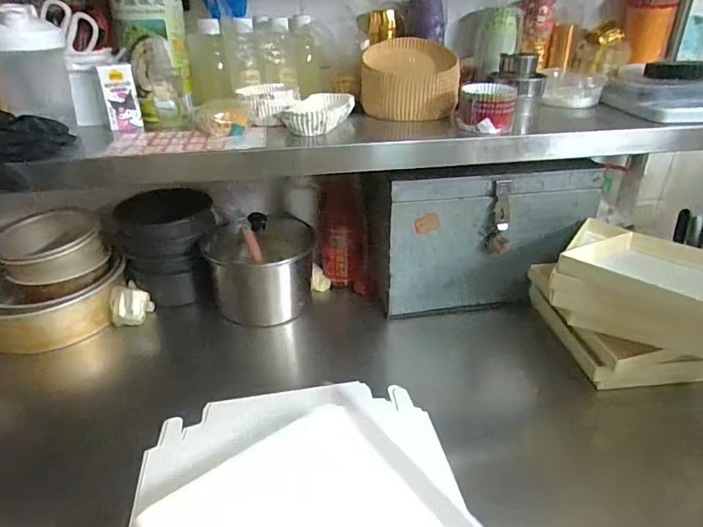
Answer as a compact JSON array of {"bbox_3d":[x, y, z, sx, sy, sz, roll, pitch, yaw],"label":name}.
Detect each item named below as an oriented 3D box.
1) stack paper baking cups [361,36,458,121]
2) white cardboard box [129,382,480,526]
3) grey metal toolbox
[{"bbox_3d":[0.088,-0.283,0.762,0.145,0.090,0.130,-1,31,-1],"label":"stack paper baking cups"},{"bbox_3d":[-0.050,0.257,0.517,0.343,0.059,0.334,-7,32,-11],"label":"white cardboard box"},{"bbox_3d":[0.213,-0.065,0.868,0.355,0.256,0.179,-5,31,-8],"label":"grey metal toolbox"}]

